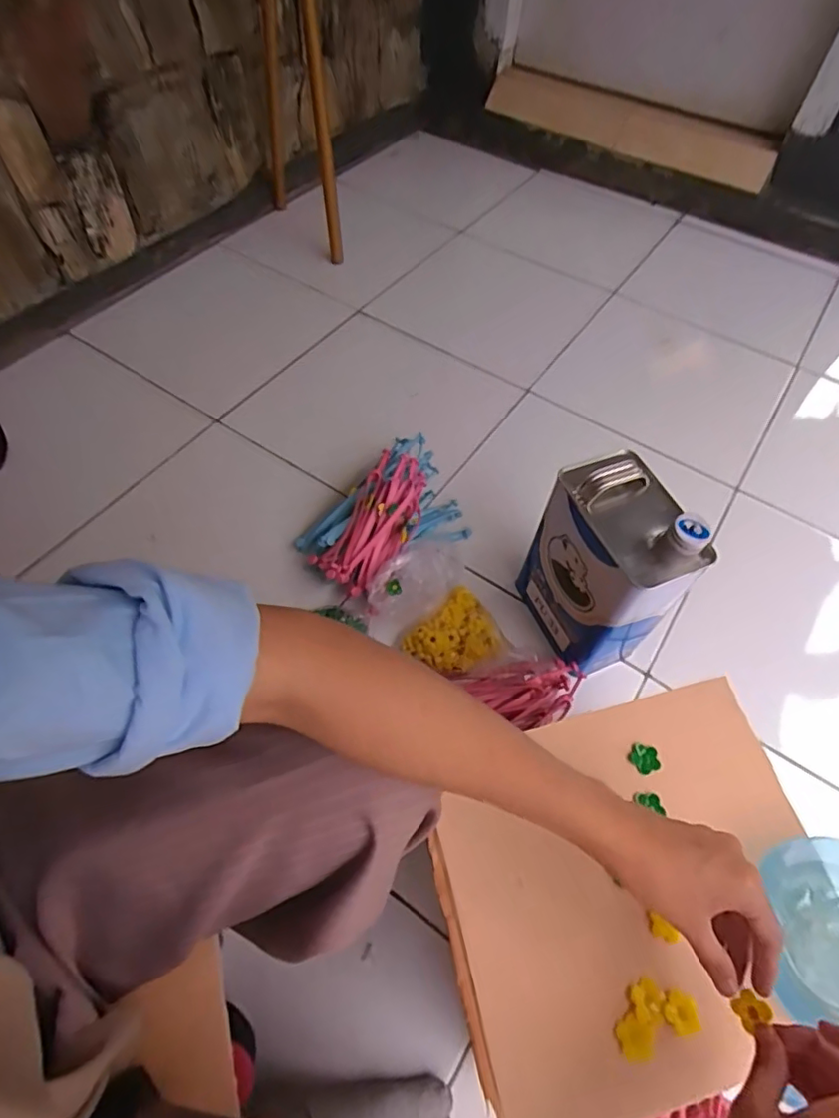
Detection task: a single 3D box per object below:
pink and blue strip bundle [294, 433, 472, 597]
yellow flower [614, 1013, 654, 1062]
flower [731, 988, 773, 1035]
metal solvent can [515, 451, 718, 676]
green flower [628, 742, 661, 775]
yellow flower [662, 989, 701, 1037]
[{"bbox_3d":[-0.046,-0.066,0.815,0.148,0.107,0.238,40,64,20],"label":"pink and blue strip bundle"},{"bbox_3d":[0.138,0.308,0.363,0.020,0.011,0.023,-11,59,-10],"label":"yellow flower"},{"bbox_3d":[0.194,0.264,0.330,0.019,0.004,0.016,-46,34,12],"label":"flower"},{"bbox_3d":[0.227,0.008,0.689,0.124,0.248,0.171,-19,60,-15],"label":"metal solvent can"},{"bbox_3d":[0.184,0.163,0.460,0.024,0.004,0.023,31,61,16],"label":"green flower"},{"bbox_3d":[0.171,0.297,0.369,0.022,0.006,0.023,1,57,-2],"label":"yellow flower"}]

